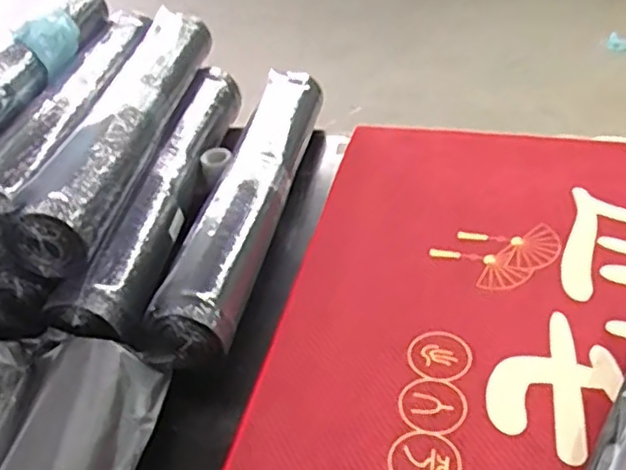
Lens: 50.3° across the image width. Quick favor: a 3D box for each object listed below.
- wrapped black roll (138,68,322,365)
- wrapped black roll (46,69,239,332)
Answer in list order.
[{"bbox_3d":[-0.082,-0.065,0.931,0.100,0.113,0.544,7,42,15],"label":"wrapped black roll"},{"bbox_3d":[-0.218,-0.074,0.957,0.095,0.095,0.531,4,41,11],"label":"wrapped black roll"}]

